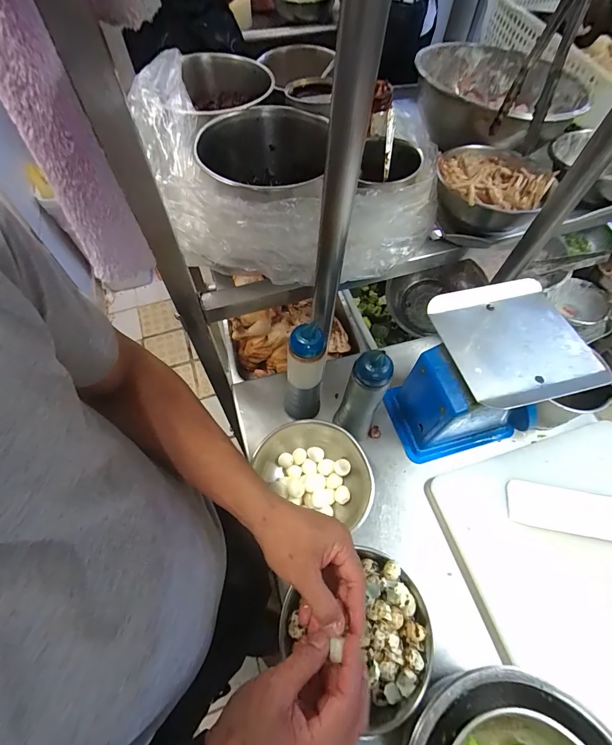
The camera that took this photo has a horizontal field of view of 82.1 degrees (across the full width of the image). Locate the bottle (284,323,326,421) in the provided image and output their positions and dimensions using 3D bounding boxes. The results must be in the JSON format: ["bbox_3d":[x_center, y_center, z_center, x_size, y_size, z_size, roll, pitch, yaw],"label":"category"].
[{"bbox_3d":[-0.004,0.004,0.525,0.058,0.208,0.049,6,61,2],"label":"bottle"}]

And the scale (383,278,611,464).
[{"bbox_3d":[0.243,0.015,0.517,0.171,0.231,0.157,-12,62,-8],"label":"scale"}]

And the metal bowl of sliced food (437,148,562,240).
[{"bbox_3d":[0.269,-0.274,0.525,0.154,0.062,0.147,1,61,-1],"label":"metal bowl of sliced food"}]

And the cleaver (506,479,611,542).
[{"bbox_3d":[0.437,0.207,0.508,0.273,0.025,0.064,9,61,4],"label":"cleaver"}]

